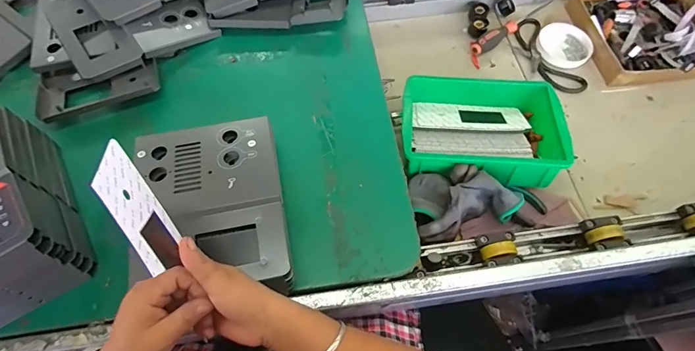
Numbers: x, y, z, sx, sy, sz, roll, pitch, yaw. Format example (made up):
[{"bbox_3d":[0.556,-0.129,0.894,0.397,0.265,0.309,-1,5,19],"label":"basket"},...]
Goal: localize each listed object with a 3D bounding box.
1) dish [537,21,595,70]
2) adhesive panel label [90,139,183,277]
[{"bbox_3d":[0.423,-0.258,0.768,0.093,0.022,0.098,0,62,1],"label":"dish"},{"bbox_3d":[-0.201,0.035,0.372,0.119,0.082,0.006,56,35,-1],"label":"adhesive panel label"}]

